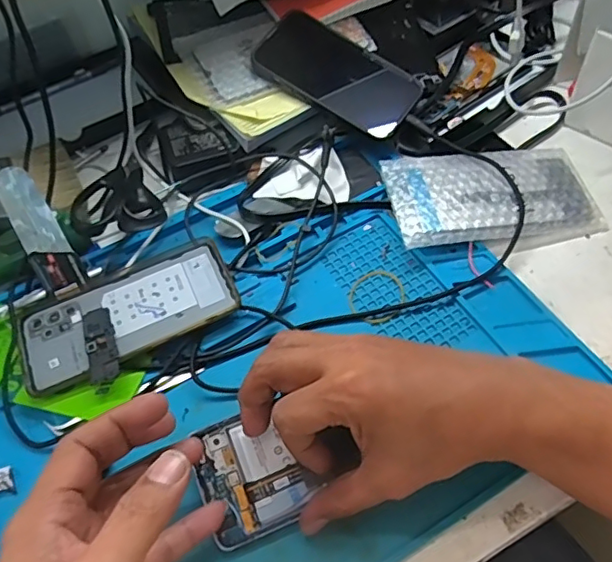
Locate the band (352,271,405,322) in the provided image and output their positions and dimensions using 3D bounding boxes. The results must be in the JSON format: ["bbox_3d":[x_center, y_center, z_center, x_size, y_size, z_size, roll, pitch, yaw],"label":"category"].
[{"bbox_3d":[0.054,0.011,0.431,0.040,0.004,0.048,30,64,21],"label":"band"}]

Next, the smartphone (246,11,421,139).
[{"bbox_3d":[0.028,-0.190,0.512,0.146,0.010,0.075,32,76,5],"label":"smartphone"}]

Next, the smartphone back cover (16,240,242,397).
[{"bbox_3d":[-0.134,0.024,0.423,0.159,0.013,0.078,-25,59,-12],"label":"smartphone back cover"}]

